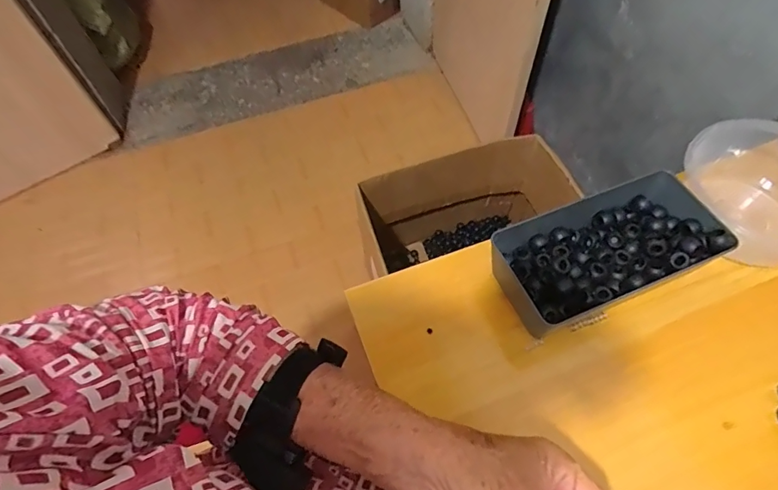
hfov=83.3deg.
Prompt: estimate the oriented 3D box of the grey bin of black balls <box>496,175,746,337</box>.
[{"bbox_3d":[0.185,0.004,0.380,0.191,0.049,0.098,-20,60,-10],"label":"grey bin of black balls"}]

